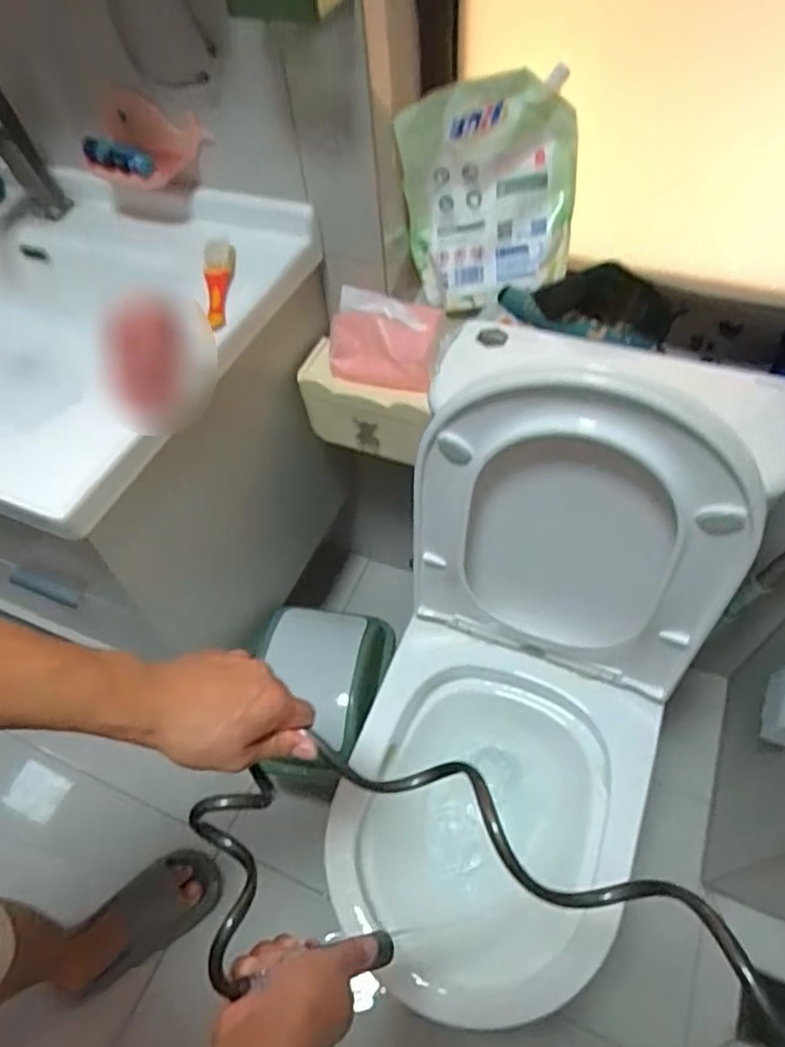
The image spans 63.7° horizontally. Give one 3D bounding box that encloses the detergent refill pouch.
[{"bbox_3d":[0.127,-0.426,0.843,0.227,0.243,0.116,2,55,7],"label":"detergent refill pouch"}]

